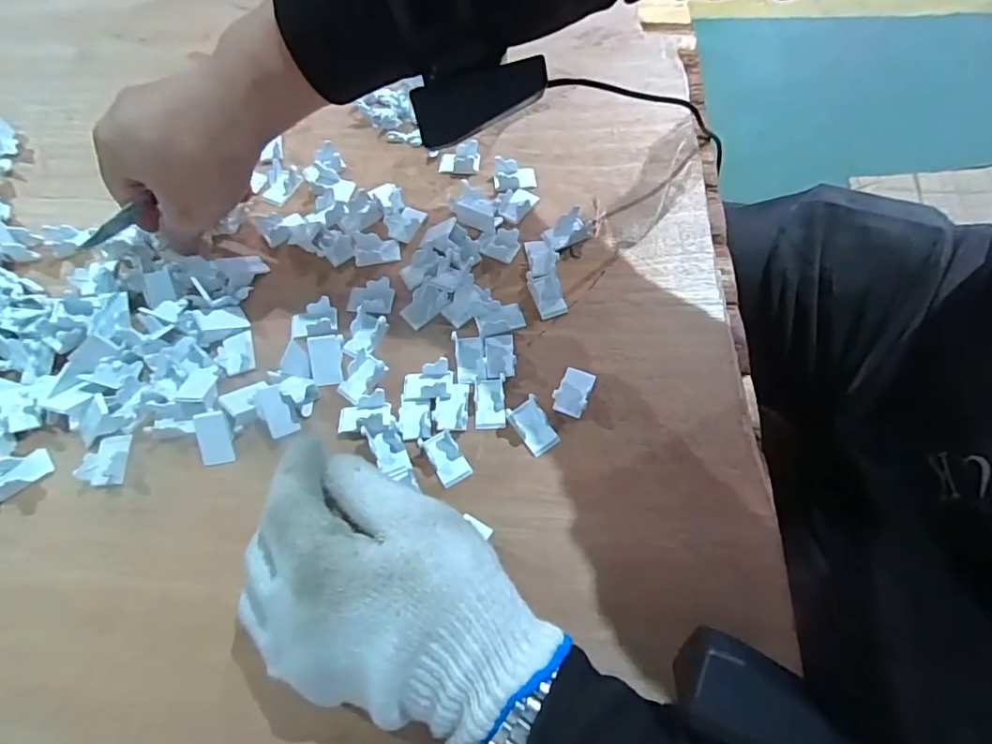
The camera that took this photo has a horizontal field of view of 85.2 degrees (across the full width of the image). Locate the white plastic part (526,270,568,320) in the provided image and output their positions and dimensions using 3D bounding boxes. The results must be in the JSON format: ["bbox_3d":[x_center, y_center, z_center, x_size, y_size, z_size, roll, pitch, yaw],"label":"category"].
[{"bbox_3d":[0.033,-0.051,0.349,0.019,0.005,0.033,-14,65,-4],"label":"white plastic part"}]

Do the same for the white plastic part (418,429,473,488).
[{"bbox_3d":[-0.028,0.048,0.304,0.018,0.005,0.030,-30,67,-11],"label":"white plastic part"}]

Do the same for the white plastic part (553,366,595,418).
[{"bbox_3d":[0.046,0.011,0.319,0.020,0.004,0.029,19,67,11],"label":"white plastic part"}]

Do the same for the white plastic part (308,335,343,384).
[{"bbox_3d":[-0.104,-0.009,0.331,0.019,0.010,0.031,-9,64,-2],"label":"white plastic part"}]

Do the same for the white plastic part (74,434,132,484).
[{"bbox_3d":[-0.223,0.049,0.308,0.020,0.013,0.030,-6,64,0],"label":"white plastic part"}]

